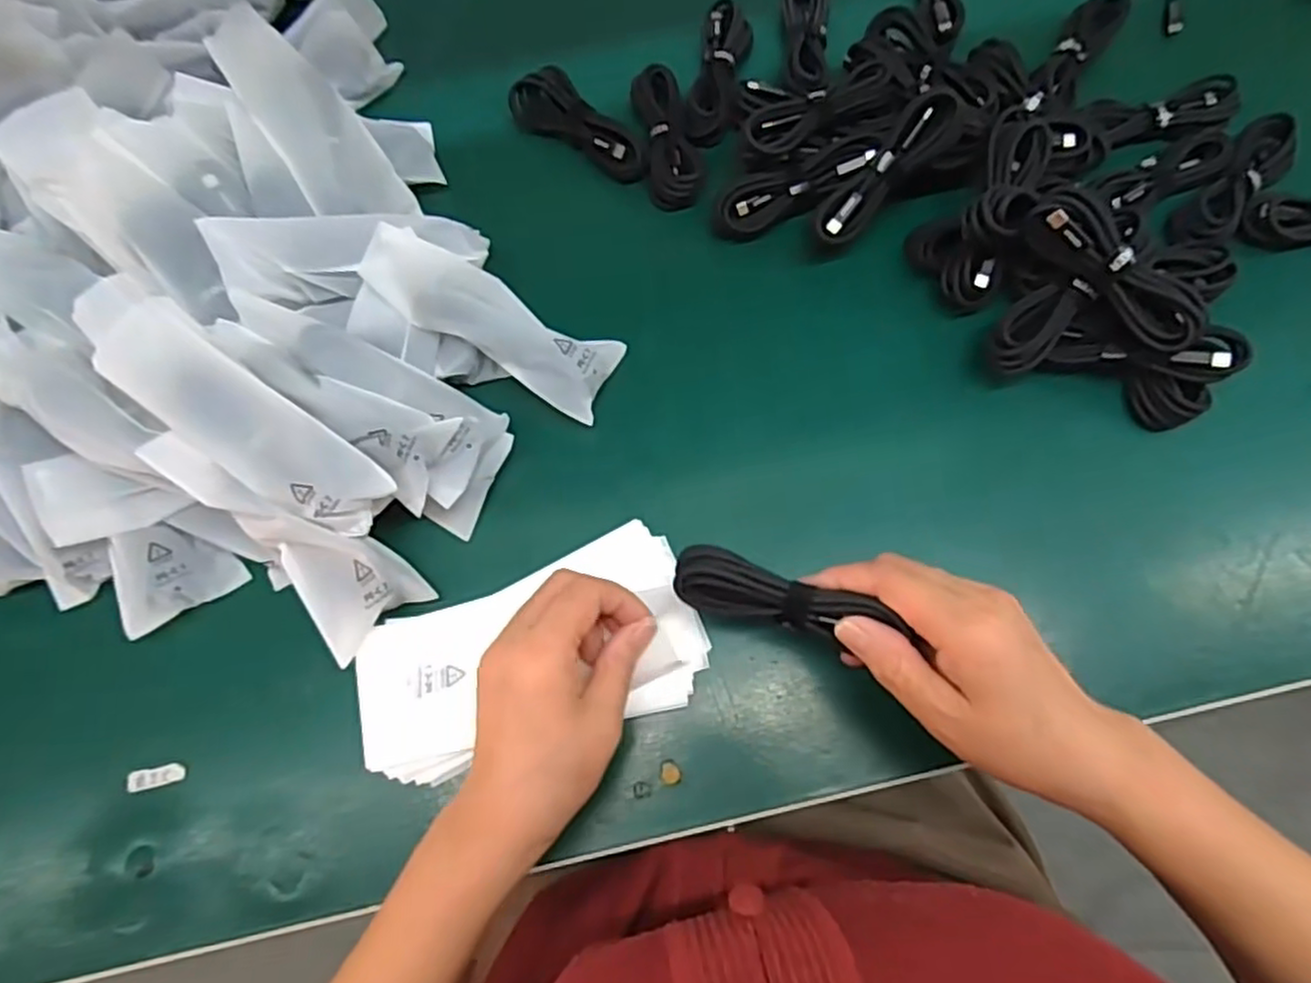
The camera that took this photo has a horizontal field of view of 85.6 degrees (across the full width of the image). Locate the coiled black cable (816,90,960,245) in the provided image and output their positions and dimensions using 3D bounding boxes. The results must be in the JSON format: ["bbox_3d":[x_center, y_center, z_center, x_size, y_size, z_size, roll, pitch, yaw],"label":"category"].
[{"bbox_3d":[0.136,-0.193,0.423,0.026,0.014,0.100,46,103,12],"label":"coiled black cable"}]

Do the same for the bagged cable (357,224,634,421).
[{"bbox_3d":[-0.093,-0.101,0.406,0.148,0.028,0.050,31,77,-7],"label":"bagged cable"}]

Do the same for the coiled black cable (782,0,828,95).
[{"bbox_3d":[0.105,-0.318,0.492,0.029,0.016,0.113,0,72,2],"label":"coiled black cable"}]

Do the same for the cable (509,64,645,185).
[{"bbox_3d":[-0.050,-0.249,0.483,0.115,0.026,0.036,38,77,13],"label":"cable"}]

